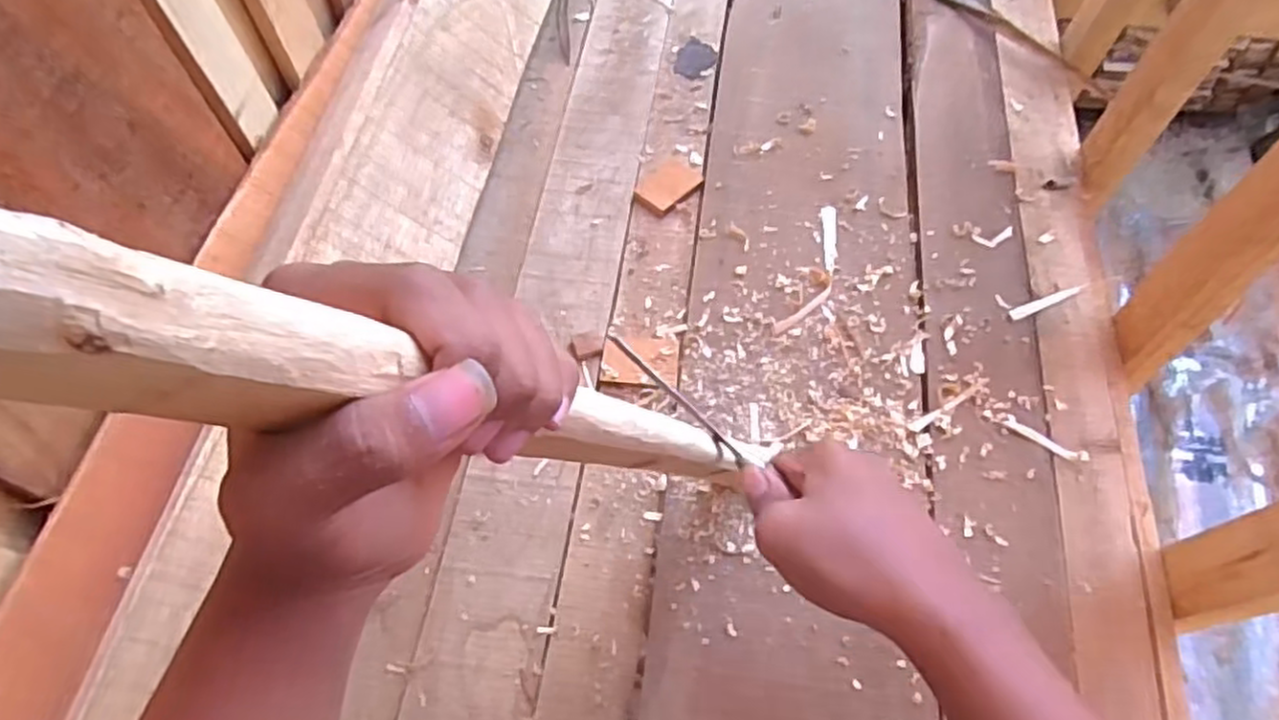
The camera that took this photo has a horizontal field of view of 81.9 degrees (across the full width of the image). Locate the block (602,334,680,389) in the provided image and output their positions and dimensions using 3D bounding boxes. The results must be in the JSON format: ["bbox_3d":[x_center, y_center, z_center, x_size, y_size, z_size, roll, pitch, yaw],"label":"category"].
[{"bbox_3d":[0.001,-0.003,0.605,0.061,0.006,0.045,3,61,1],"label":"block"}]

